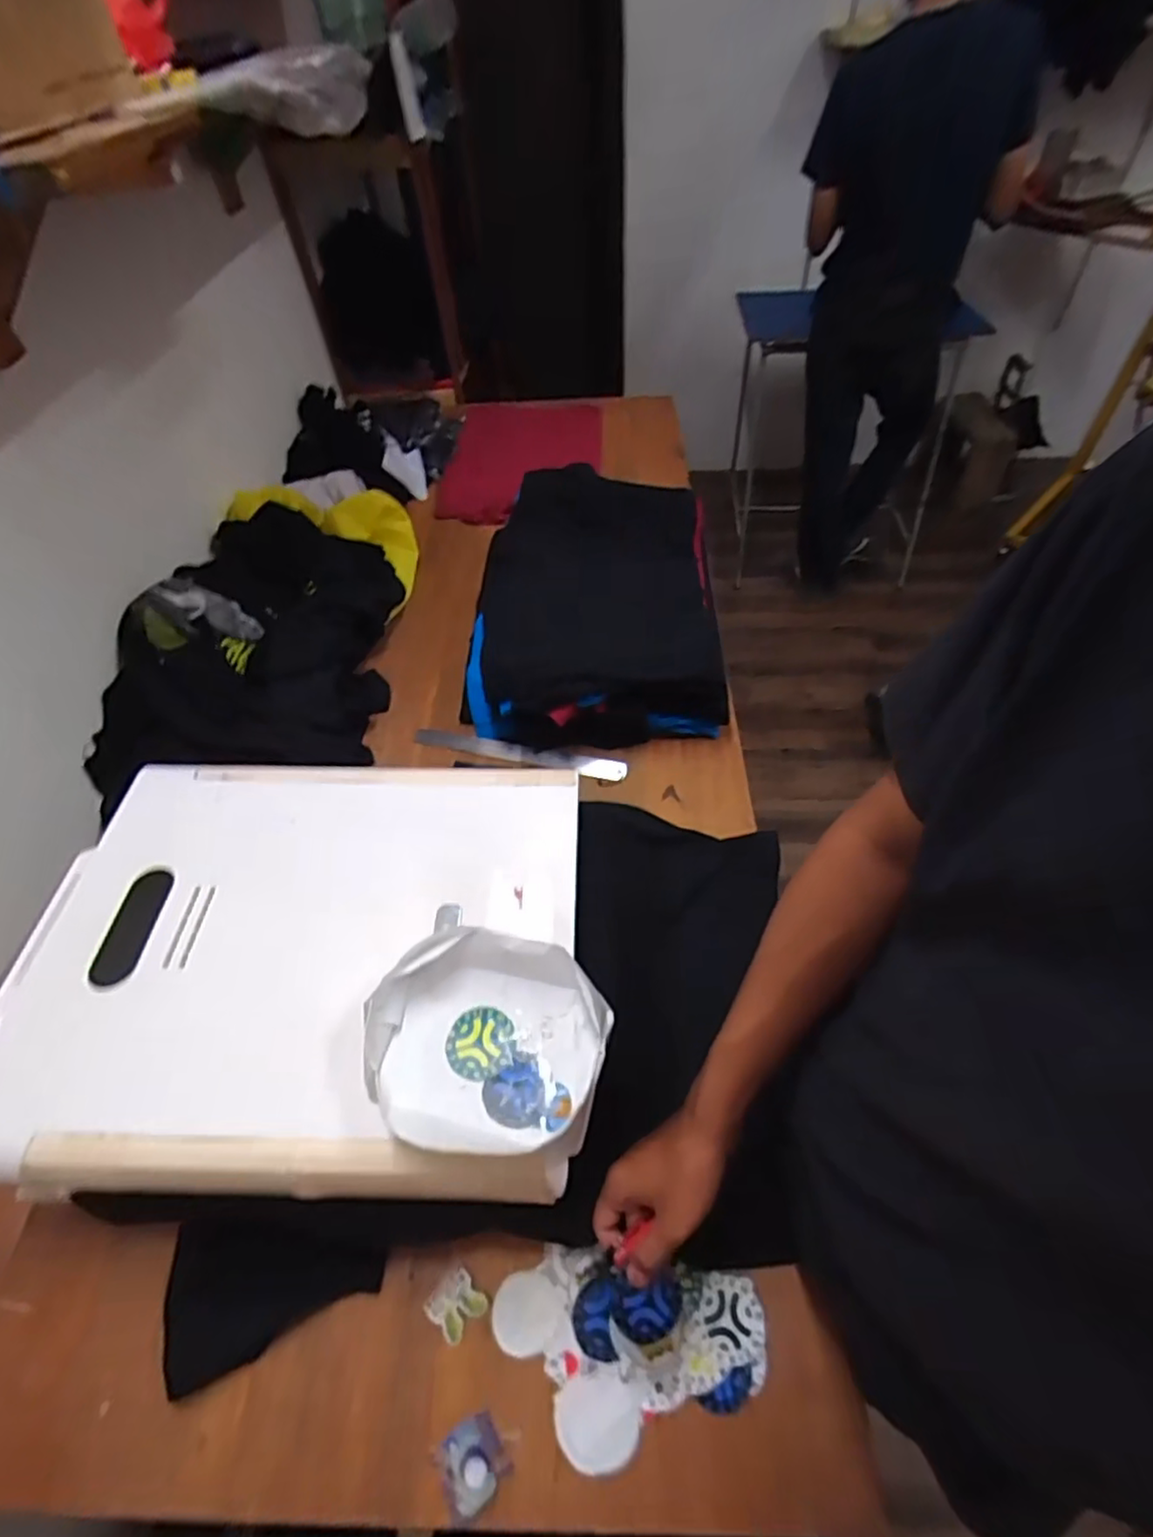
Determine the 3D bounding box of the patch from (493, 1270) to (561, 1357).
[{"bbox_3d":[-0.043,0.464,0.554,0.057,0.004,0.054,-2,51,2],"label":"patch"}]

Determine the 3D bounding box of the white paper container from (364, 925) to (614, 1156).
[{"bbox_3d":[-0.072,0.217,0.524,0.186,0.050,0.154,4,52,6],"label":"white paper container"}]

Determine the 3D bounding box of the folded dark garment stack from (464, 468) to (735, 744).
[{"bbox_3d":[0.024,-0.269,1.034,0.378,0.161,0.478,-1,51,2],"label":"folded dark garment stack"}]

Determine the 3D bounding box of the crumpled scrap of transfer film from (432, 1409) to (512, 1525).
[{"bbox_3d":[-0.081,0.532,0.495,0.049,0.015,0.047,-33,57,-21],"label":"crumpled scrap of transfer film"}]

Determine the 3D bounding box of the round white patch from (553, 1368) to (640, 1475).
[{"bbox_3d":[0.016,0.514,0.511,0.065,0.007,0.055,-3,51,1],"label":"round white patch"}]

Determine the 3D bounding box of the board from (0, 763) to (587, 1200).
[{"bbox_3d":[-0.250,0.163,0.612,0.492,0.038,0.394,0,52,0],"label":"board"}]

